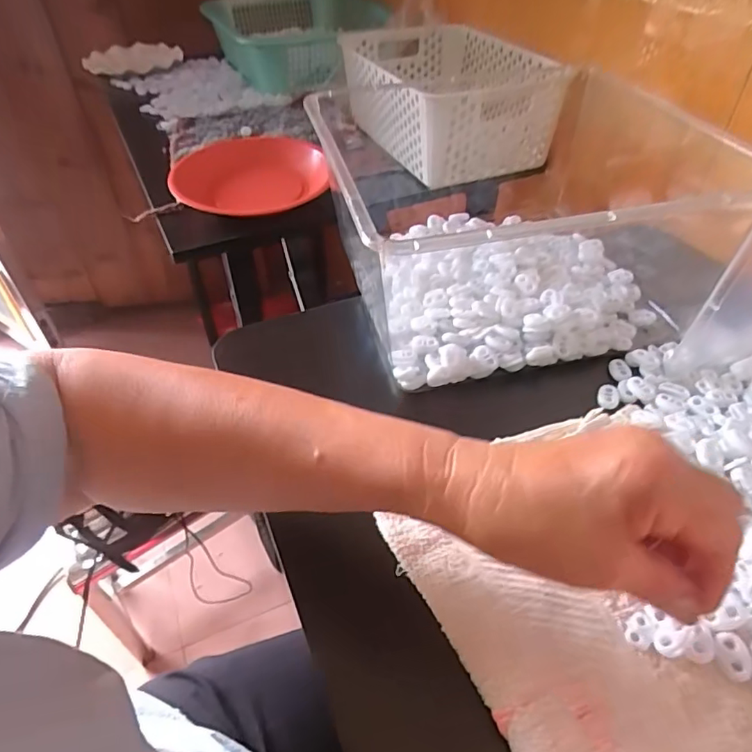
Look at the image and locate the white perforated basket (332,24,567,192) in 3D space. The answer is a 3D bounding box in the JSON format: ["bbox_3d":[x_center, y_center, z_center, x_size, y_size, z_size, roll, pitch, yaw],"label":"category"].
[{"bbox_3d":[0.093,-0.387,0.752,0.218,0.112,0.332,-11,44,-10],"label":"white perforated basket"}]

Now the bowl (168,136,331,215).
[{"bbox_3d":[-0.151,-0.247,0.668,0.181,0.028,0.193,-1,44,1],"label":"bowl"}]

